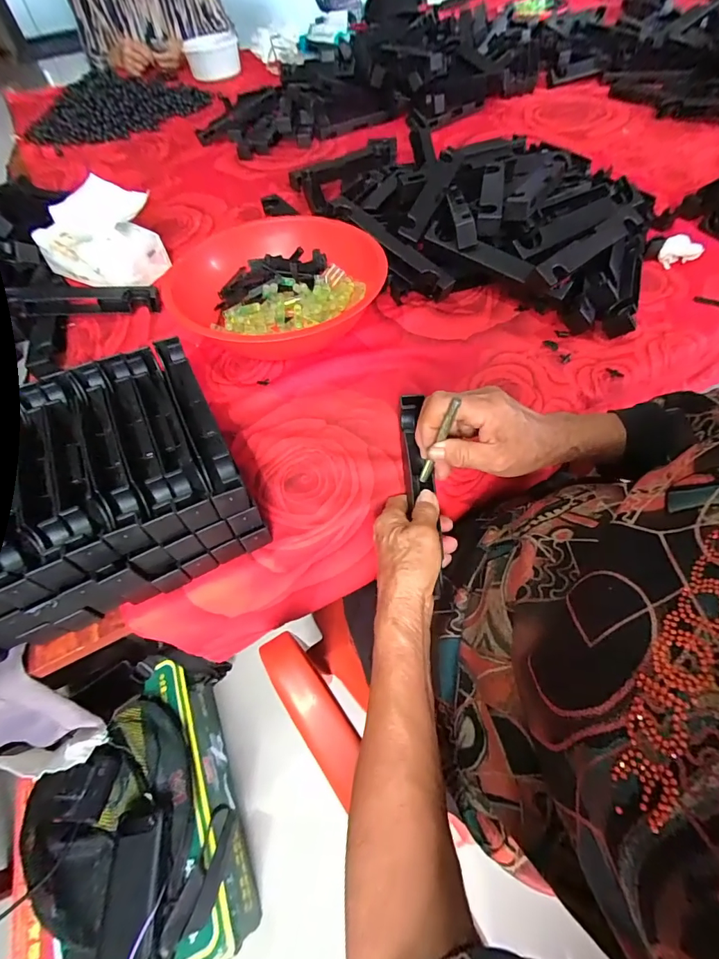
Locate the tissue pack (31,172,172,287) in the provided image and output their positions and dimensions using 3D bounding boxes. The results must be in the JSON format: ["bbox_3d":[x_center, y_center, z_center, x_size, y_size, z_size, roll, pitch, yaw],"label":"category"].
[{"bbox_3d":[-0.367,-0.345,0.602,0.163,0.098,0.127,24,62,19],"label":"tissue pack"}]

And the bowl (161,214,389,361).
[{"bbox_3d":[-0.091,-0.224,0.505,0.236,0.081,0.227,-2,57,3],"label":"bowl"}]

